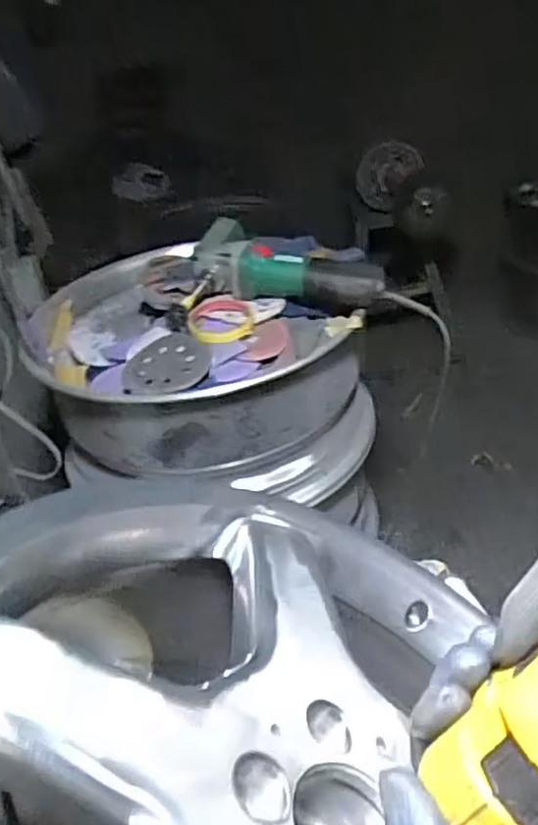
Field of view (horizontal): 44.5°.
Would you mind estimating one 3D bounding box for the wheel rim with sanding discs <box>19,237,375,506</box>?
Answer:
[{"bbox_3d":[-0.095,-0.082,1.014,0.480,0.247,0.427,-11,36,-7],"label":"wheel rim with sanding discs"}]

